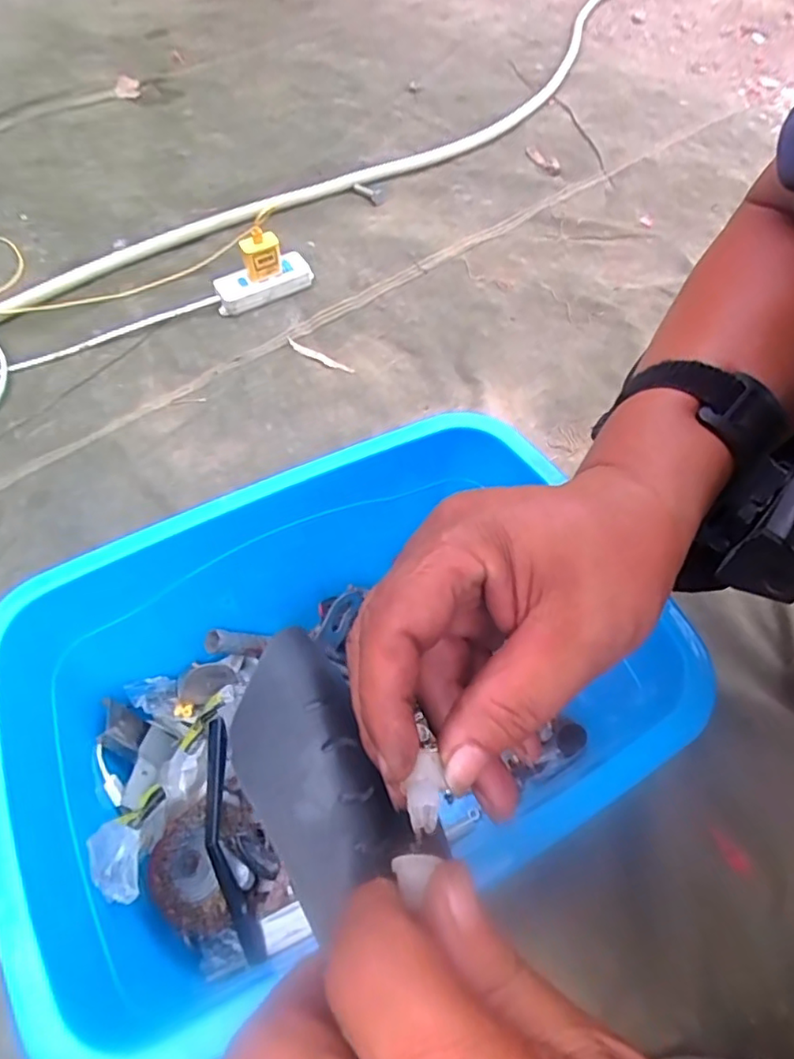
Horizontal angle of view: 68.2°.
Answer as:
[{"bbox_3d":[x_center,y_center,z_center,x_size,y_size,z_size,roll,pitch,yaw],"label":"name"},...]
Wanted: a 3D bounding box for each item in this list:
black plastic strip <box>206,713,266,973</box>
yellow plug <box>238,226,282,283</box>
[{"bbox_3d":[-0.120,0.215,0.410,0.024,0.012,0.156,-13,72,-9],"label":"black plastic strip"},{"bbox_3d":[-0.192,-0.390,0.832,0.053,0.057,0.028,-19,58,-13],"label":"yellow plug"}]

